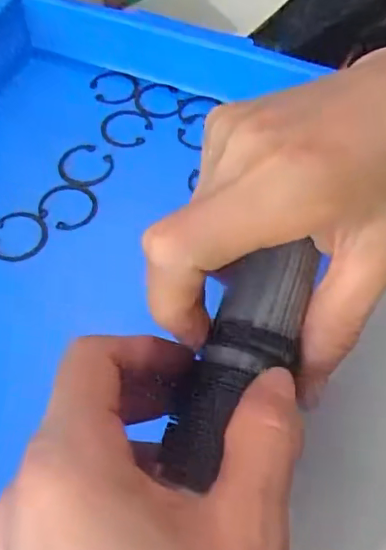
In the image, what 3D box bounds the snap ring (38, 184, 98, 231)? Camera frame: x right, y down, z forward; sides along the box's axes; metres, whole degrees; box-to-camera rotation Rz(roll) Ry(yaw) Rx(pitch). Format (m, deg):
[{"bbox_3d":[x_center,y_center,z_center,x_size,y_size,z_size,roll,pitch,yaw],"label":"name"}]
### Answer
[{"bbox_3d":[-0.080,-0.044,0.356,0.036,0.004,0.036,2,59,-4],"label":"snap ring"}]

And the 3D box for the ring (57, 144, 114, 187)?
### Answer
[{"bbox_3d":[-0.073,-0.073,0.375,0.035,0.004,0.034,2,61,-3],"label":"ring"}]

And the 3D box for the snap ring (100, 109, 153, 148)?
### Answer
[{"bbox_3d":[-0.047,-0.105,0.393,0.036,0.004,0.038,1,56,-2],"label":"snap ring"}]

